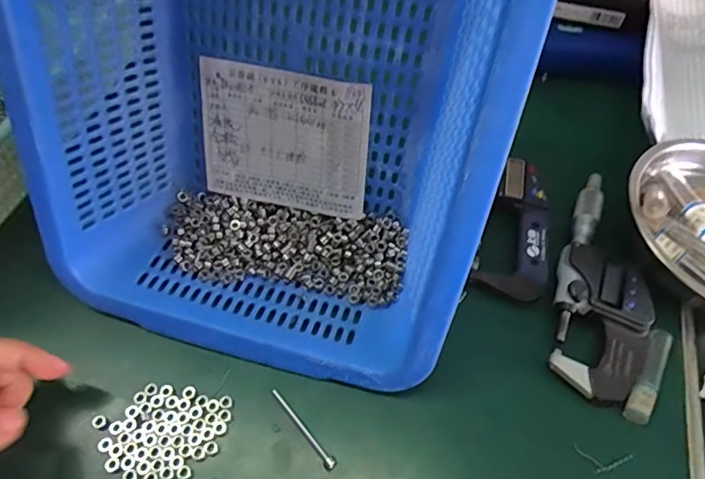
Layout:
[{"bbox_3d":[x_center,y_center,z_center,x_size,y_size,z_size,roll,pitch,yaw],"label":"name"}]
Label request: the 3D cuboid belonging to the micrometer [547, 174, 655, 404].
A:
[{"bbox_3d":[0.161,0.024,0.333,0.055,0.020,0.153,15,58,7],"label":"micrometer"}]

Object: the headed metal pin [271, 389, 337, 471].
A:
[{"bbox_3d":[-0.028,0.106,0.295,0.006,0.008,0.053,-35,65,-22],"label":"headed metal pin"}]

